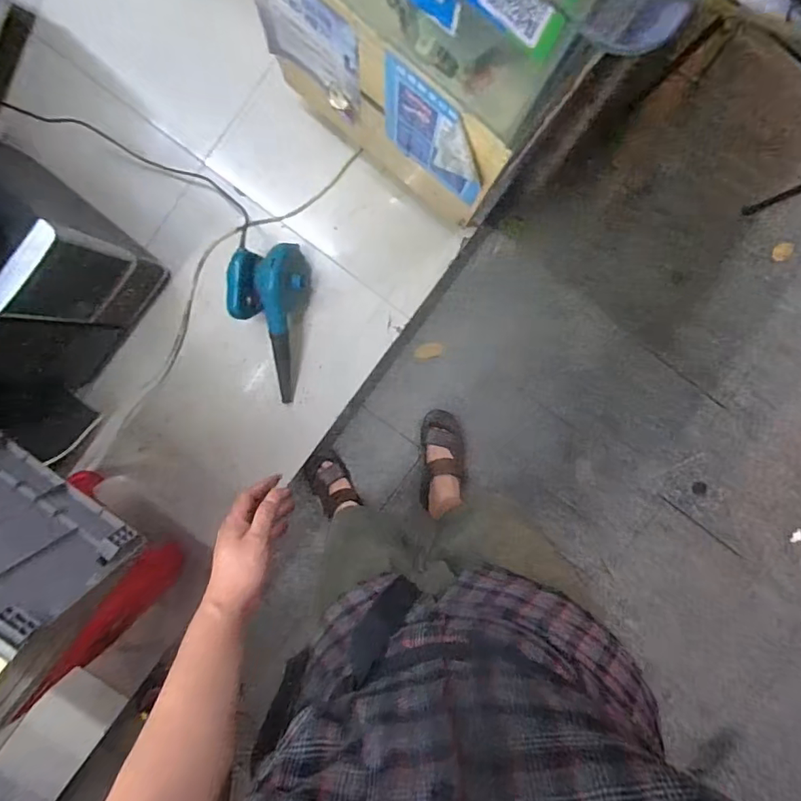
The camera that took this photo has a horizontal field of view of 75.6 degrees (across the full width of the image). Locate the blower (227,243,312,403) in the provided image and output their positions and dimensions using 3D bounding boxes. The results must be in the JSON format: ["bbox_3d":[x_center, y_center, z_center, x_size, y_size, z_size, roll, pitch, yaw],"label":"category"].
[{"bbox_3d":[-0.310,-0.178,1.171,0.170,0.169,0.350,10,95,-3],"label":"blower"}]

